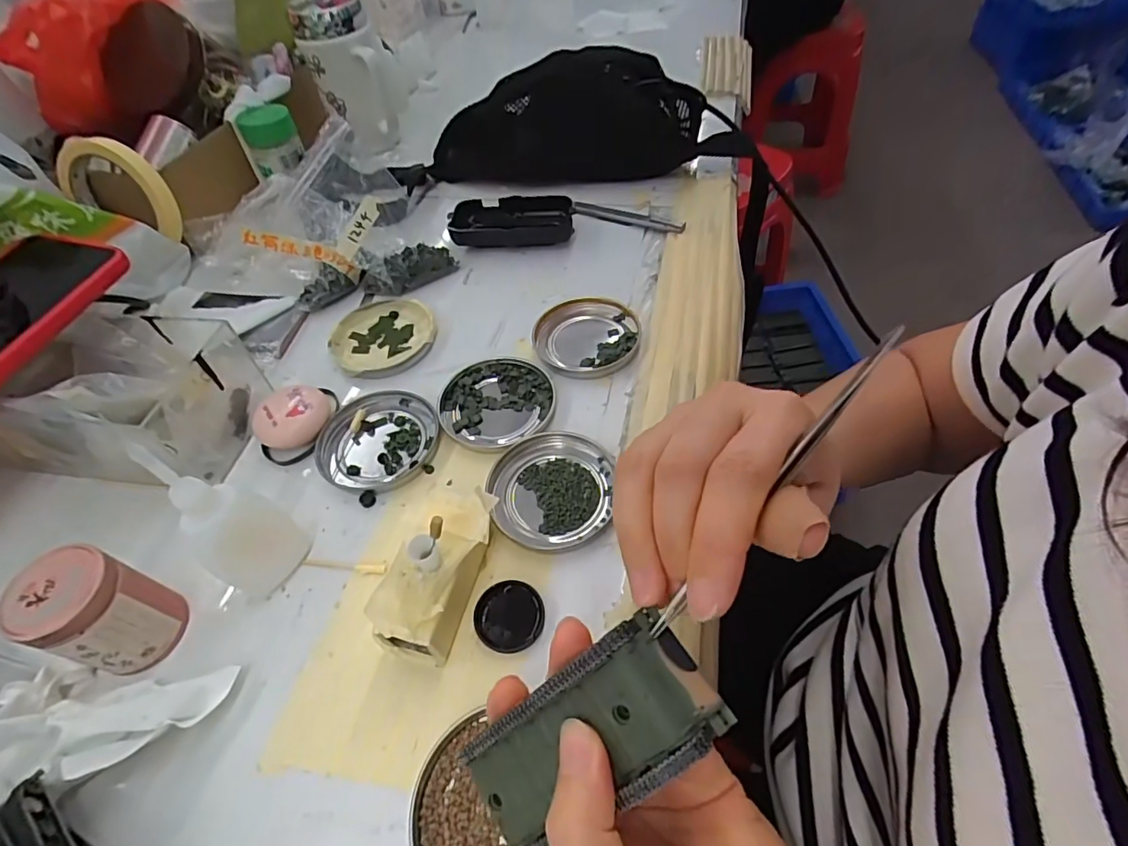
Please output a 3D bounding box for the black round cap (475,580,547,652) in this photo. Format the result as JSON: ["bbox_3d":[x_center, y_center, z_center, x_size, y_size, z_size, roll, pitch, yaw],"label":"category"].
[{"bbox_3d":[-0.028,0.100,0.281,0.034,0.007,0.036,-2,52,3],"label":"black round cap"}]

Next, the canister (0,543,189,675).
[{"bbox_3d":[-0.229,0.094,0.267,0.042,0.063,0.045,-2,52,3],"label":"canister"}]

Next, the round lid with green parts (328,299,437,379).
[{"bbox_3d":[-0.140,-0.065,0.418,0.079,0.012,0.079,-2,52,3],"label":"round lid with green parts"}]

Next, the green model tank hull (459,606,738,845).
[{"bbox_3d":[0.004,0.106,0.179,0.094,0.026,0.042,-42,52,19],"label":"green model tank hull"}]

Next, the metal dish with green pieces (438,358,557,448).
[{"bbox_3d":[-0.047,-0.014,0.372,0.078,0.010,0.072,-2,52,3],"label":"metal dish with green pieces"}]

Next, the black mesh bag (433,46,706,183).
[{"bbox_3d":[-0.002,-0.303,0.533,0.272,0.097,0.064,2,53,6],"label":"black mesh bag"}]

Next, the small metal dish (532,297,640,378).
[{"bbox_3d":[0.017,-0.065,0.404,0.079,0.009,0.076,-2,52,3],"label":"small metal dish"}]

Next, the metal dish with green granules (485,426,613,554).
[{"bbox_3d":[-0.008,0.040,0.324,0.072,0.009,0.075,-2,52,3],"label":"metal dish with green granules"}]

